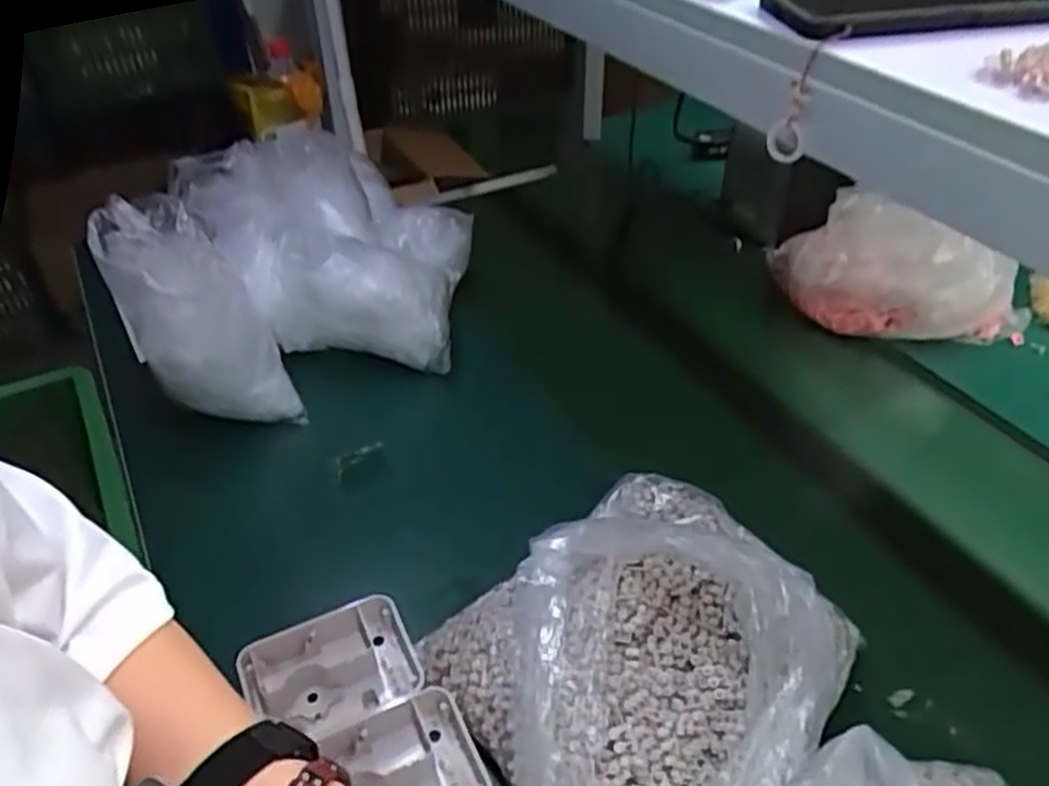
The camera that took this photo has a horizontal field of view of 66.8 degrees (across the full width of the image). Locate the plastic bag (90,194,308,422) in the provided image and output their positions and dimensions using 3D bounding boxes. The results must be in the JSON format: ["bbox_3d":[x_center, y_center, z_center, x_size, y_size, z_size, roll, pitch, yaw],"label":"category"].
[{"bbox_3d":[-0.321,-0.073,0.801,0.111,0.270,0.129,-8,31,38],"label":"plastic bag"}]

